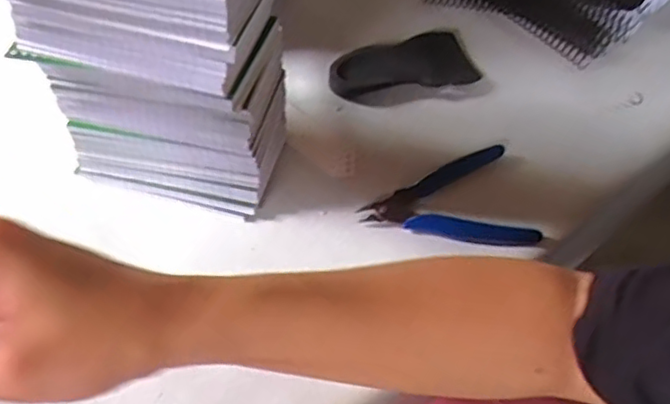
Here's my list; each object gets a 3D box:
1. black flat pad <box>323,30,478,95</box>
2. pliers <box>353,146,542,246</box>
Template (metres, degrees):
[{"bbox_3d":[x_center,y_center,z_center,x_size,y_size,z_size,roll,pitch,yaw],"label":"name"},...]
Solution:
[{"bbox_3d":[0.055,-0.115,0.531,0.123,0.015,0.060,-8,57,-9],"label":"black flat pad"},{"bbox_3d":[0.076,0.004,0.457,0.116,0.010,0.081,-11,57,-11],"label":"pliers"}]

